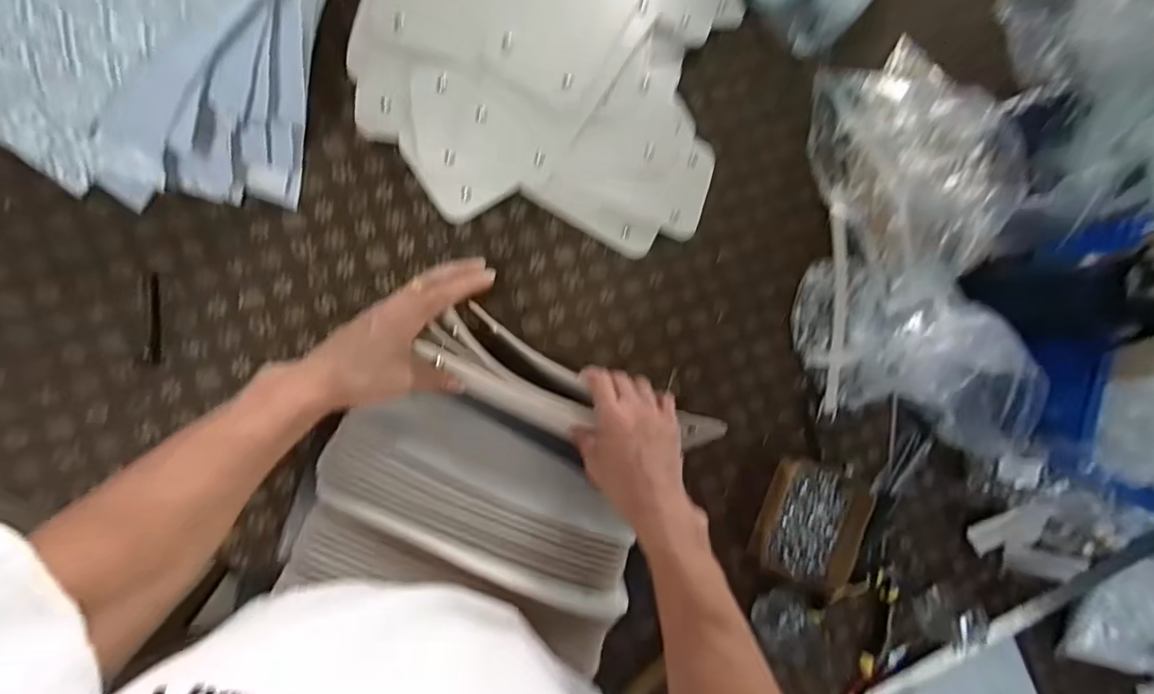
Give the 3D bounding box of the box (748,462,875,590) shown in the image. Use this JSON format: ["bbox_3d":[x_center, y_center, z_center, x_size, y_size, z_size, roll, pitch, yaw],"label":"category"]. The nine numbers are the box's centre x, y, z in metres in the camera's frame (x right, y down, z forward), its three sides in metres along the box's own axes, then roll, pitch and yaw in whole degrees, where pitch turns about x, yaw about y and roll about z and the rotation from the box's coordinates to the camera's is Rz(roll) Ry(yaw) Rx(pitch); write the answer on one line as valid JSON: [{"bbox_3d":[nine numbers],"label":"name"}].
[{"bbox_3d":[0.299,0.224,0.679,0.134,0.031,0.144,23,82,-11],"label":"box"}]

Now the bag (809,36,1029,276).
[{"bbox_3d":[0.438,-0.245,0.686,0.239,0.080,0.304,-17,91,-13],"label":"bag"}]

